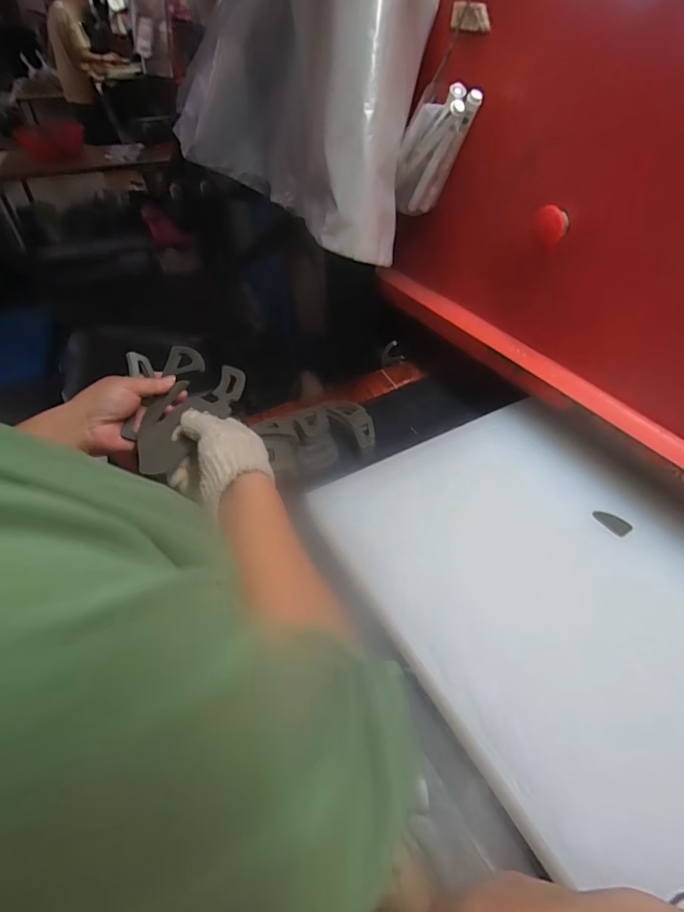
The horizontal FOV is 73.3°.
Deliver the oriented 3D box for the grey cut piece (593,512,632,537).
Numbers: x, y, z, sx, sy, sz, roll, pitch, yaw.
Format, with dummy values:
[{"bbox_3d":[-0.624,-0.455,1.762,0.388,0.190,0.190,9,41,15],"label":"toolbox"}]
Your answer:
[{"bbox_3d":[0.284,0.069,0.483,0.016,0.004,0.036,-49,53,10],"label":"grey cut piece"}]

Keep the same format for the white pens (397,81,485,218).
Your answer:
[{"bbox_3d":[0.103,-0.359,0.546,0.050,0.156,0.051,-30,82,-21],"label":"white pens"}]

